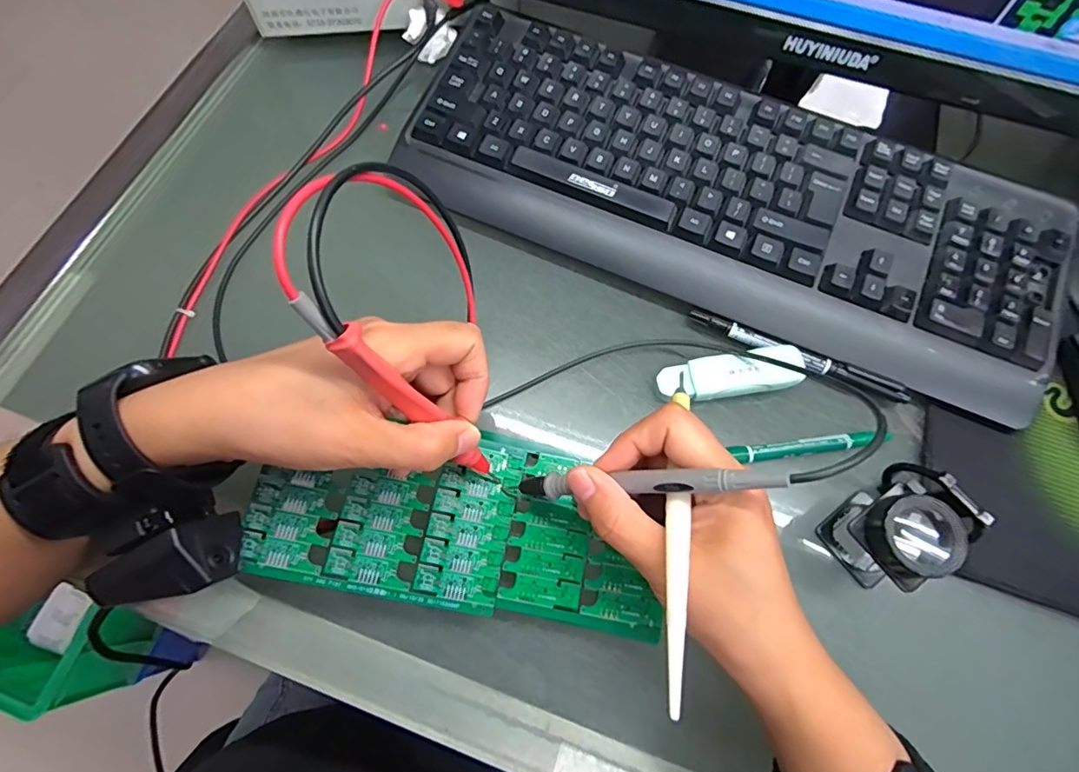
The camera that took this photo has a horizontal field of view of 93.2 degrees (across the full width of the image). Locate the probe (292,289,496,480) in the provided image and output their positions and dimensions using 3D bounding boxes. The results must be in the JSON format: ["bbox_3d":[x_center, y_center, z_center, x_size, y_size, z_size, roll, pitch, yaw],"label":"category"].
[{"bbox_3d":[-0.055,0.012,0.228,0.017,0.146,0.012,24,71,40],"label":"probe"}]

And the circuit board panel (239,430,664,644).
[{"bbox_3d":[-0.038,0.070,0.267,0.203,0.011,0.087,13,69,-7],"label":"circuit board panel"}]

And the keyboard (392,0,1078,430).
[{"bbox_3d":[0.124,-0.127,0.346,0.437,0.034,0.161,22,73,6],"label":"keyboard"}]

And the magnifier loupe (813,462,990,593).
[{"bbox_3d":[0.189,0.077,0.270,0.057,0.059,0.050,-38,76,-14],"label":"magnifier loupe"}]

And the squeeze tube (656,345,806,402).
[{"bbox_3d":[0.116,-0.006,0.313,0.086,0.018,0.025,-6,70,-4],"label":"squeeze tube"}]

